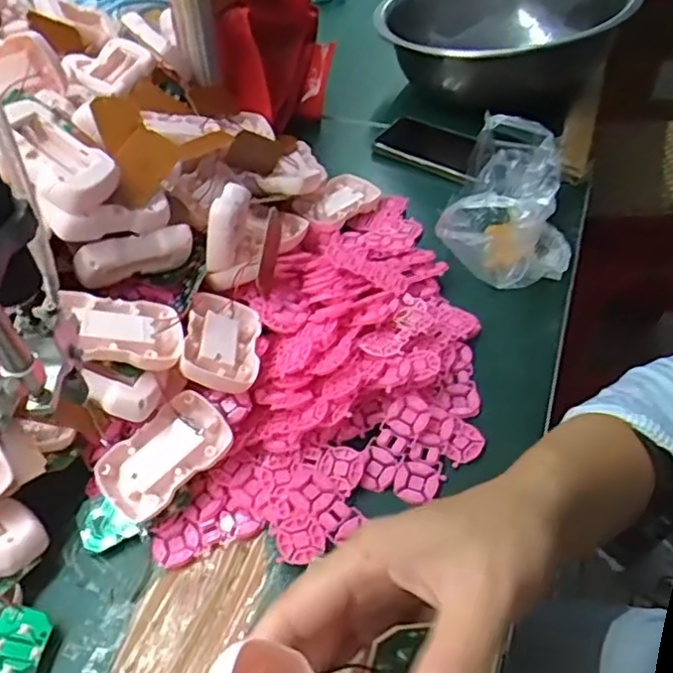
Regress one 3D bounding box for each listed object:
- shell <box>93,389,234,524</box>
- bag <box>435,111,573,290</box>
[{"bbox_3d":[-0.114,0.079,0.432,0.087,0.016,0.053,-42,75,-13],"label":"shell"},{"bbox_3d":[0.161,-0.122,0.577,0.112,0.074,0.152,14,50,15],"label":"bag"}]

